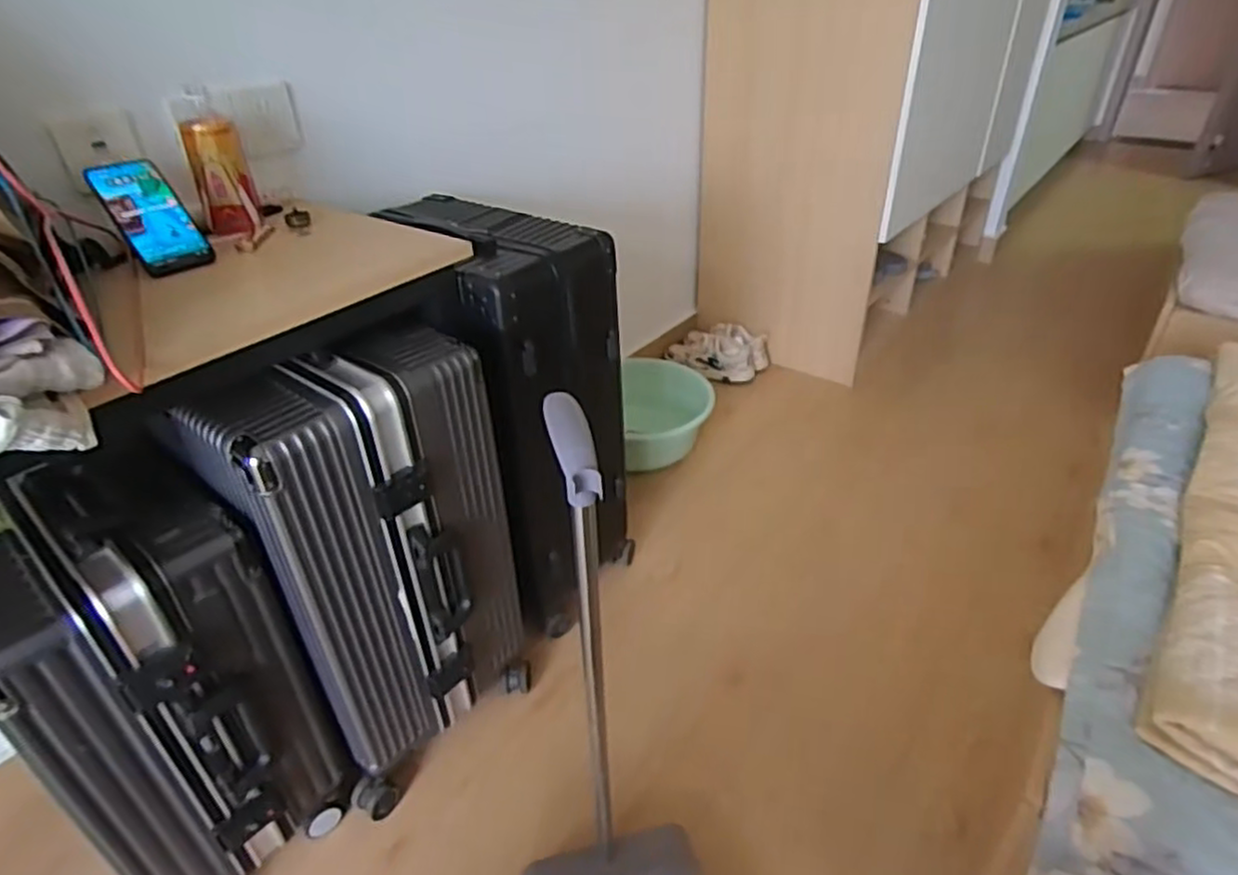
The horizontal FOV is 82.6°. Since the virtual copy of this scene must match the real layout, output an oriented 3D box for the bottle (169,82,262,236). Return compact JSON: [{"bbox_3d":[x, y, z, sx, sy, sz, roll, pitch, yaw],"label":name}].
[{"bbox_3d":[-0.495,-0.336,0.874,0.066,0.153,0.059,-17,36,-22],"label":"bottle"}]

